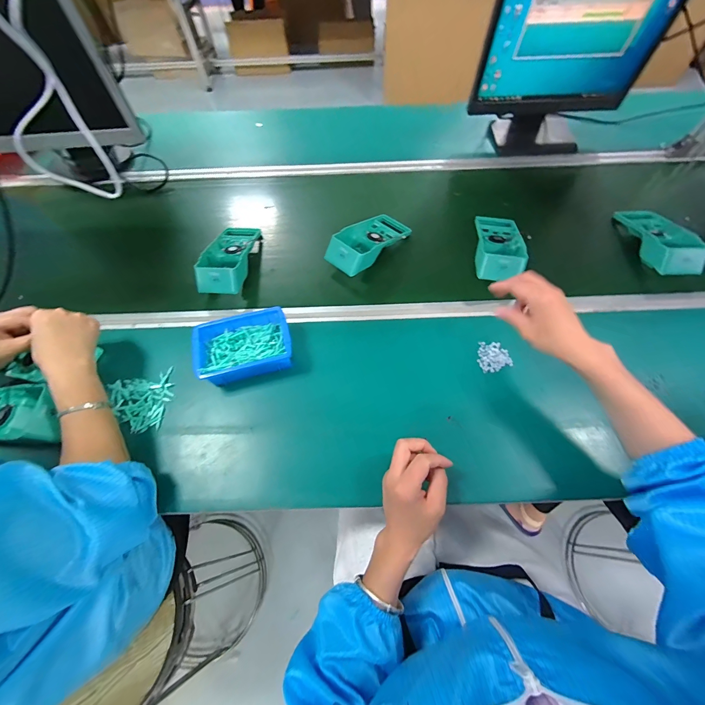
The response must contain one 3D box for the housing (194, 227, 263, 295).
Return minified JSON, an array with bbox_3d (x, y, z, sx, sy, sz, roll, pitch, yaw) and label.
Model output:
[{"bbox_3d":[-0.248,-0.194,0.635,0.084,0.060,0.191,5,60,4],"label":"housing"}]

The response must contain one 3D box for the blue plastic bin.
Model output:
[{"bbox_3d":[-0.177,-0.009,0.524,0.150,0.056,0.110,-16,61,-7],"label":"blue plastic bin"}]

